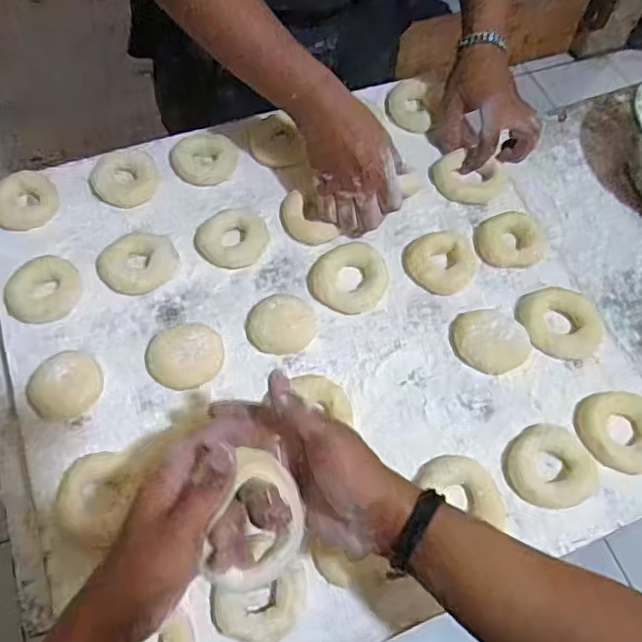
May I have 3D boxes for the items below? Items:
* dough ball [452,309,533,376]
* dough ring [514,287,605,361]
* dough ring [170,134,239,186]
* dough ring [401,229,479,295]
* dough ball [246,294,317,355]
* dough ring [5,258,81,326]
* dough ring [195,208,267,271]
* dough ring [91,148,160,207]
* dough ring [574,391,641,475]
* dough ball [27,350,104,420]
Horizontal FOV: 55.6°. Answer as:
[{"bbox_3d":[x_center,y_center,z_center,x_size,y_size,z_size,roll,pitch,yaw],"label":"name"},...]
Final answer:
[{"bbox_3d":[0.169,0.019,0.599,0.076,0.025,0.061,4,62,1],"label":"dough ball"},{"bbox_3d":[0.247,0.001,0.614,0.090,0.021,0.069,-2,62,-3],"label":"dough ring"},{"bbox_3d":[-0.132,-0.185,0.693,0.072,0.017,0.059,-9,63,-6],"label":"dough ring"},{"bbox_3d":[0.131,-0.065,0.645,0.077,0.021,0.067,-31,67,-16],"label":"dough ring"},{"bbox_3d":[-0.039,0.003,0.599,0.066,0.021,0.057,-1,62,-2],"label":"dough ball"},{"bbox_3d":[-0.273,-0.032,0.603,0.069,0.011,0.070,1,62,-1],"label":"dough ring"},{"bbox_3d":[-0.094,-0.089,0.644,0.075,0.015,0.071,16,63,7],"label":"dough ring"},{"bbox_3d":[-0.215,-0.159,0.672,0.068,0.016,0.064,1,62,-1],"label":"dough ring"},{"bbox_3d":[0.282,0.102,0.566,0.081,0.010,0.076,1,62,-1],"label":"dough ring"},{"bbox_3d":[-0.234,0.059,0.561,0.054,0.022,0.063,26,65,12],"label":"dough ball"}]

